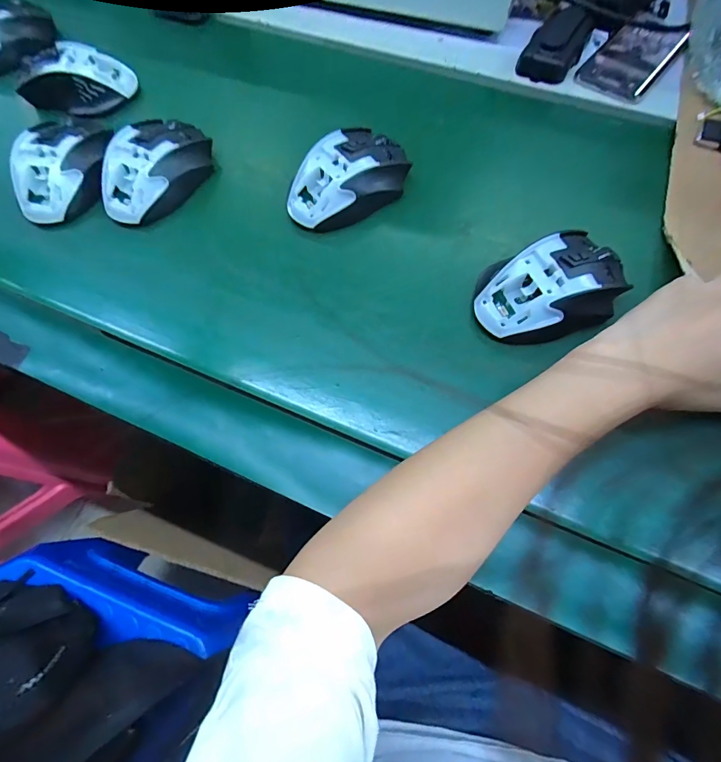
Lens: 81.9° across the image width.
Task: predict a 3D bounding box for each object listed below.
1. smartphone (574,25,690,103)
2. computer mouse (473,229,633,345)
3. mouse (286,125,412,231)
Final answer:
[{"bbox_3d":[0.280,-0.332,0.429,0.069,0.014,0.132,36,72,14],"label":"smartphone"},{"bbox_3d":[0.146,-0.071,0.309,0.115,0.036,0.071,-21,69,-9],"label":"computer mouse"},{"bbox_3d":[-0.010,-0.179,0.358,0.117,0.034,0.068,-35,71,-14],"label":"mouse"}]

